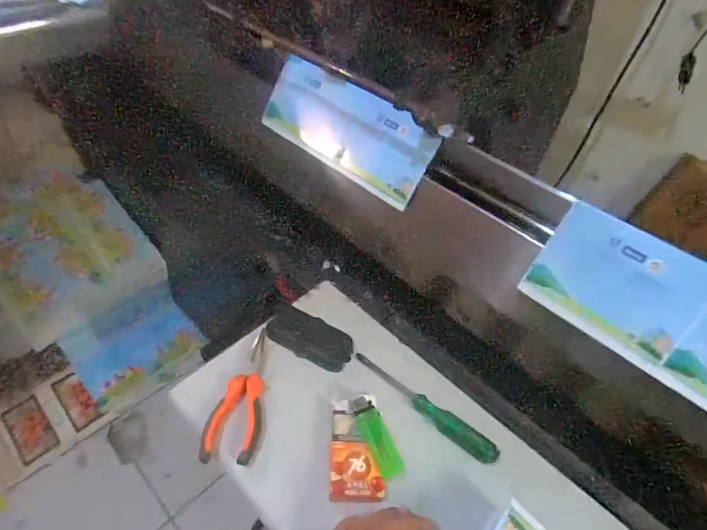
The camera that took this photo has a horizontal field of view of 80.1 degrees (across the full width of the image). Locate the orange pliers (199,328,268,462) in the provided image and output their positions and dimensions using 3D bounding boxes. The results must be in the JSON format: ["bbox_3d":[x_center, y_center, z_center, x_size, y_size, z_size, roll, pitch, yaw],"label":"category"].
[{"bbox_3d":[-0.120,0.137,0.463,0.052,0.019,0.148,7,47,2],"label":"orange pliers"}]

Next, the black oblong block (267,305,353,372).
[{"bbox_3d":[-0.054,0.091,0.525,0.108,0.013,0.052,21,49,15],"label":"black oblong block"}]

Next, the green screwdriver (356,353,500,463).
[{"bbox_3d":[0.076,0.156,0.471,0.182,0.018,0.019,33,53,24],"label":"green screwdriver"}]

